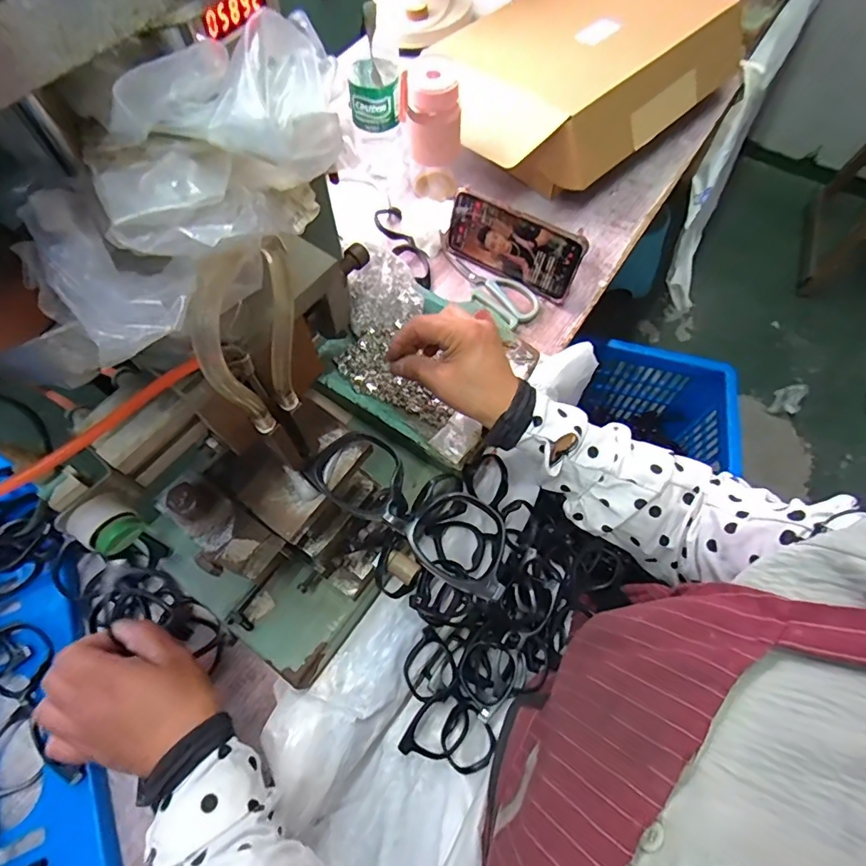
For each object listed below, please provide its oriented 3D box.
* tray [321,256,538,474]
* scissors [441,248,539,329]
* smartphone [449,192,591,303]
[{"bbox_3d":[-0.009,-0.073,0.467,0.179,0.031,0.152,32,69,14],"label":"tray"},{"bbox_3d":[0.066,-0.182,0.596,0.059,0.011,0.144,-39,70,-16],"label":"scissors"},{"bbox_3d":[0.092,-0.222,0.577,0.165,0.081,0.009,32,53,12],"label":"smartphone"}]

